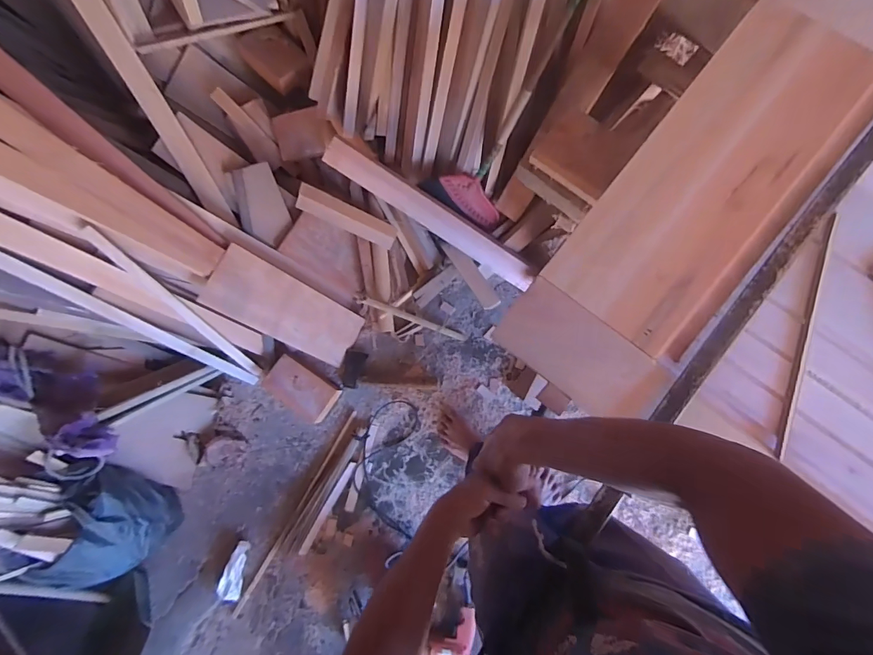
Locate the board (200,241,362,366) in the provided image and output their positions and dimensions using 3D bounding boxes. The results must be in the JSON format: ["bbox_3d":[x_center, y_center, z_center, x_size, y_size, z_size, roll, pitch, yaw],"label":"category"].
[{"bbox_3d":[-0.450,-0.052,1.241,0.451,0.033,0.190,32,84,-35],"label":"board"}]

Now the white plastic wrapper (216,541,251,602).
[{"bbox_3d":[-0.618,0.756,1.259,0.069,0.039,0.182,17,83,7],"label":"white plastic wrapper"}]

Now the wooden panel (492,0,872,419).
[{"bbox_3d":[0.412,-0.210,0.589,0.231,0.020,0.754,39,91,9],"label":"wooden panel"}]

